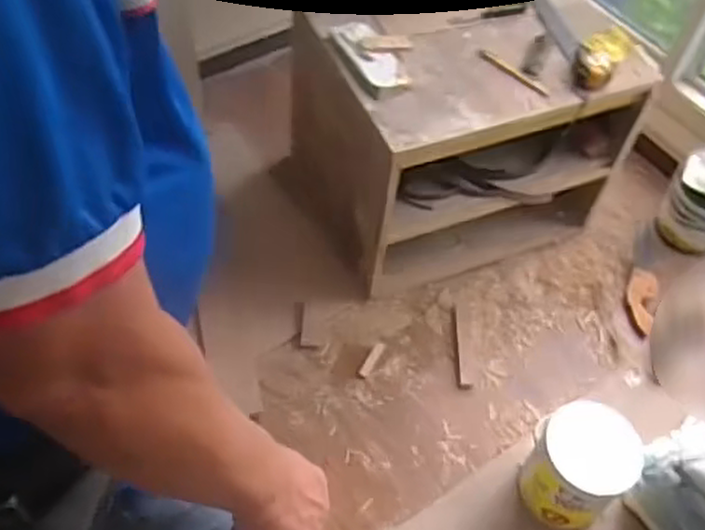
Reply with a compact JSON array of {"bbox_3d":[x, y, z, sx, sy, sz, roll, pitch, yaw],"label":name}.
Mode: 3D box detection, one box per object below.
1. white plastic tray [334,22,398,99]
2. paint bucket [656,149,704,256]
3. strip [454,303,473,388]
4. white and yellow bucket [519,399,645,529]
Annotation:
[{"bbox_3d":[0.034,-0.404,1.430,0.086,0.021,0.188,-19,58,-18],"label":"white plastic tray"},{"bbox_3d":[0.836,-0.153,1.762,0.169,0.225,0.139,32,57,17],"label":"paint bucket"},{"bbox_3d":[0.242,0.171,1.625,0.027,0.009,0.198,3,54,-3],"label":"strip"},{"bbox_3d":[0.409,0.367,1.359,0.173,0.230,0.155,-18,58,-17],"label":"white and yellow bucket"}]

